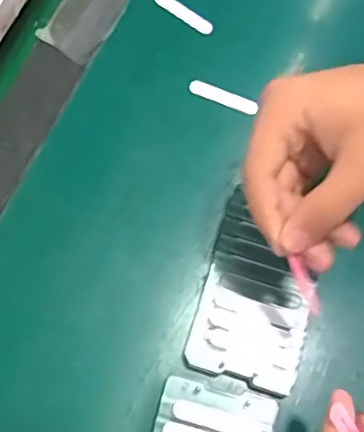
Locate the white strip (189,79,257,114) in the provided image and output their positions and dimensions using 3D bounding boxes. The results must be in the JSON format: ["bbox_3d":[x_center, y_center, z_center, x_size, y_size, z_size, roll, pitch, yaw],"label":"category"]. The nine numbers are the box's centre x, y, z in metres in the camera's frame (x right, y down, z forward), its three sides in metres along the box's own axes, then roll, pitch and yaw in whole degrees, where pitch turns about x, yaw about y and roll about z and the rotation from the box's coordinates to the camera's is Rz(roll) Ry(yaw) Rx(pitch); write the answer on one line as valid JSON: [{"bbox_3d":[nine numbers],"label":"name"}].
[{"bbox_3d":[0.030,-0.087,0.428,0.051,0.004,0.011,22,70,6],"label":"white strip"}]

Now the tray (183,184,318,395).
[{"bbox_3d":[0.048,0.048,0.371,0.066,0.013,0.109,16,69,5],"label":"tray"}]

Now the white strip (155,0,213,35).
[{"bbox_3d":[0.002,-0.155,0.450,0.051,0.005,0.011,35,72,11],"label":"white strip"}]

